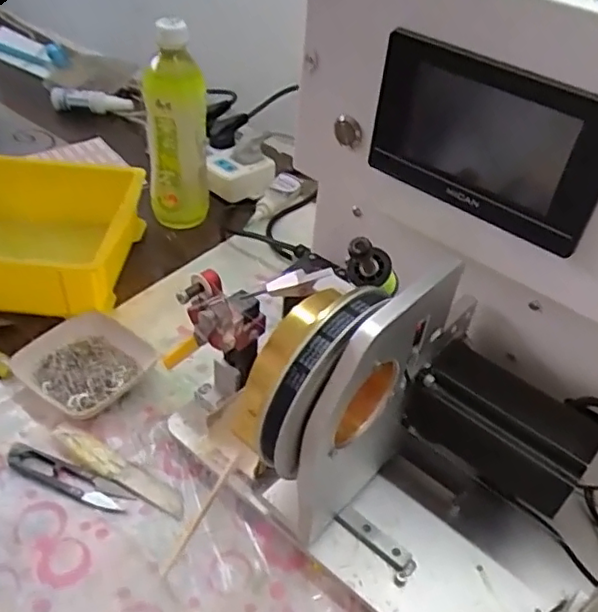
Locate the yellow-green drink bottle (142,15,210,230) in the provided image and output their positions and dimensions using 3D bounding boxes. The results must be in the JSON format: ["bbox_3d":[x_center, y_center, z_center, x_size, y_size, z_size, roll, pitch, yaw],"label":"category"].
[{"bbox_3d":[-0.137,-0.196,0.677,0.065,0.210,0.067,-4,43,-11],"label":"yellow-green drink bottle"}]

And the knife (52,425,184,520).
[{"bbox_3d":[-0.139,0.127,0.477,0.123,0.012,0.026,26,45,21],"label":"knife"}]

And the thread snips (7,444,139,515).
[{"bbox_3d":[-0.176,0.131,0.468,0.105,0.005,0.021,18,43,13],"label":"thread snips"}]

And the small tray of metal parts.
[{"bbox_3d":[-0.190,0.050,0.542,0.098,0.025,0.093,31,47,25],"label":"small tray of metal parts"}]

